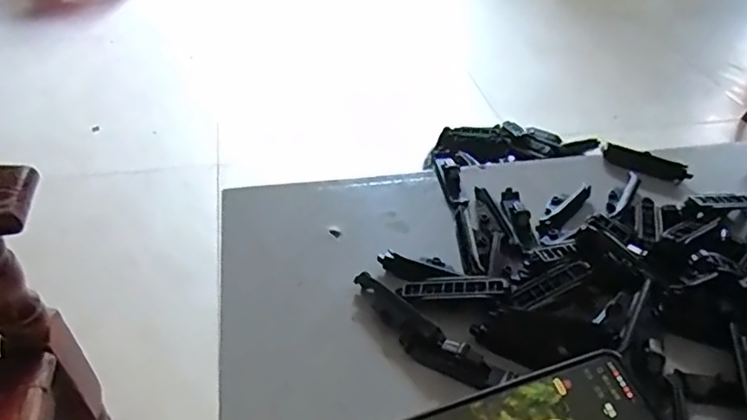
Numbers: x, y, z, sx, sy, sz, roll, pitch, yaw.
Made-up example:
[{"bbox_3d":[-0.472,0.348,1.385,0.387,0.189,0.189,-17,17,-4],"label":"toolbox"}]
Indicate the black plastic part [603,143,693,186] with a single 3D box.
[{"bbox_3d":[0.264,-0.045,0.553,0.077,0.016,0.017,16,43,16],"label":"black plastic part"}]

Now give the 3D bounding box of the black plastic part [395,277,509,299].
[{"bbox_3d":[0.057,0.055,0.411,0.076,0.005,0.016,-5,40,14],"label":"black plastic part"}]

